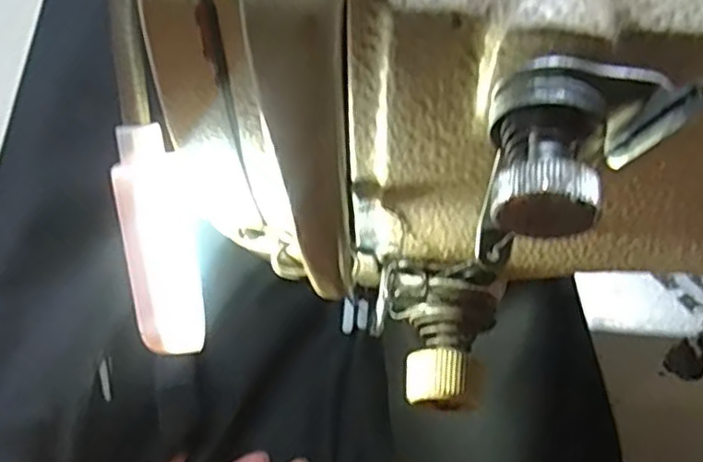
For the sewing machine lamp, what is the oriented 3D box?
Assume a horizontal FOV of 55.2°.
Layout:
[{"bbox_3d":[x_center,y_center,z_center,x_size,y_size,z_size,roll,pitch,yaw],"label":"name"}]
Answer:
[{"bbox_3d":[-0.043,0.003,0.153,0.015,0.011,0.053,-8,106,-3],"label":"sewing machine lamp"}]

